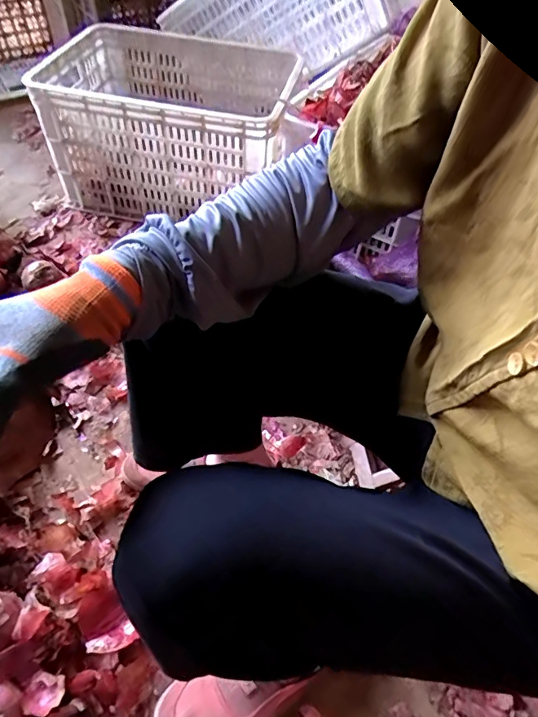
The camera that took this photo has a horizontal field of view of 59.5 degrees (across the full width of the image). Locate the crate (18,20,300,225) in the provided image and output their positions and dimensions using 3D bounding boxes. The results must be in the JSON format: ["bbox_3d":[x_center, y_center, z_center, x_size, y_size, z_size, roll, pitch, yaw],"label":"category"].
[{"bbox_3d":[-0.212,-0.539,1.102,0.513,0.294,0.351,11,53,4],"label":"crate"}]

